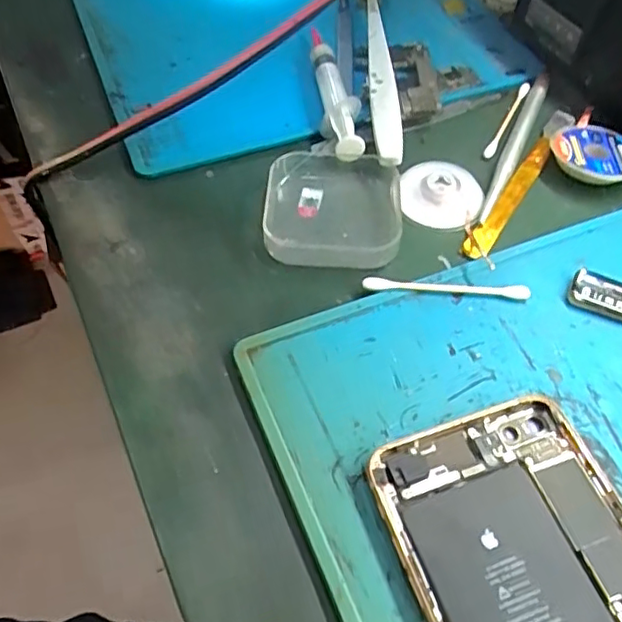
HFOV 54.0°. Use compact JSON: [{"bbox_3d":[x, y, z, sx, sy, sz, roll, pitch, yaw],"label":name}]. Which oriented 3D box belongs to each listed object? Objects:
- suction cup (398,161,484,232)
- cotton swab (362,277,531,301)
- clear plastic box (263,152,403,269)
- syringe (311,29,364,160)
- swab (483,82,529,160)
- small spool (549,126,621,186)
[{"bbox_3d":[0.063,-0.056,0.293,0.039,0.010,0.036,0,54,0],"label":"suction cup"},{"bbox_3d":[0.058,-0.010,0.264,0.071,0.004,0.006,4,54,3],"label":"cotton swab"},{"bbox_3d":[0.010,-0.051,0.288,0.060,0.011,0.069,1,54,1],"label":"clear plastic box"},{"bbox_3d":[0.014,-0.115,0.326,0.021,0.017,0.092,-4,54,-3],"label":"syringe"},{"bbox_3d":[0.108,-0.105,0.333,0.006,0.005,0.064,25,58,17],"label":"swab"},{"bbox_3d":[0.145,-0.078,0.309,0.042,0.011,0.040,0,54,0],"label":"small spool"}]

